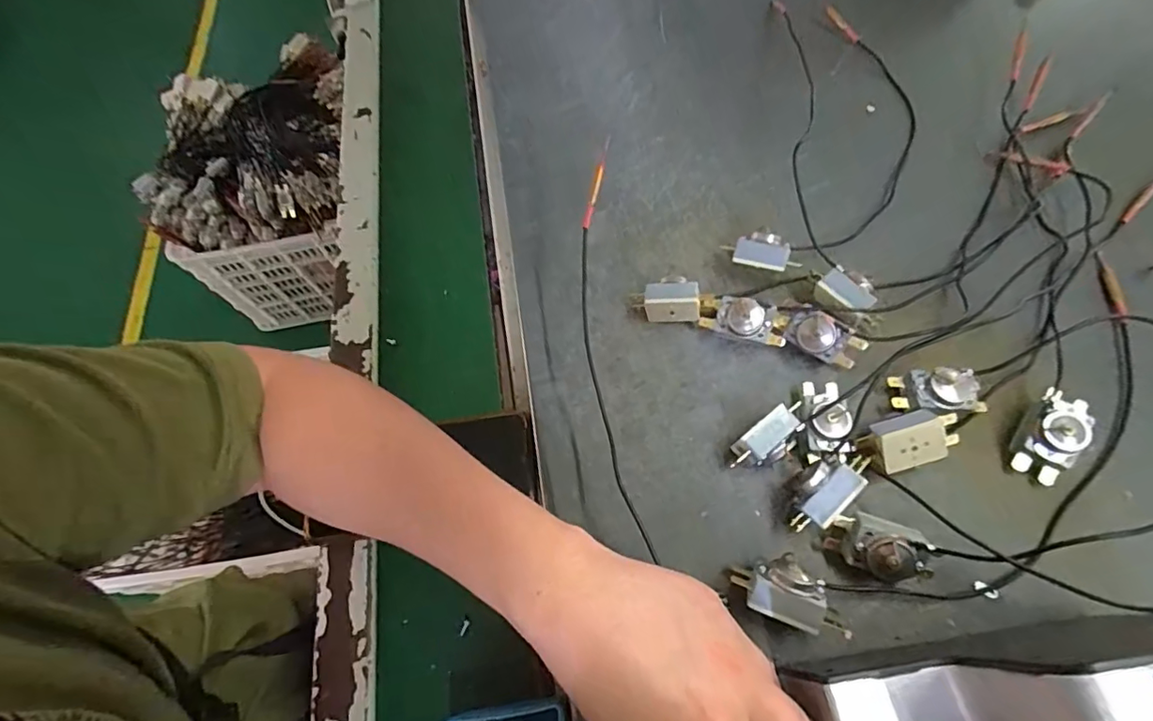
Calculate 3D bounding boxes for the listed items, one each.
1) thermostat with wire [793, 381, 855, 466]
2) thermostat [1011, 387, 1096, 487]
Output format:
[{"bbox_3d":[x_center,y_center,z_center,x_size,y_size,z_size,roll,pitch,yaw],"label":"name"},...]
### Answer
[{"bbox_3d":[0.158,0.037,0.342,0.033,0.023,0.054,2,63,5],"label":"thermostat with wire"},{"bbox_3d":[0.299,0.046,0.335,0.027,0.032,0.059,33,69,18],"label":"thermostat"}]

